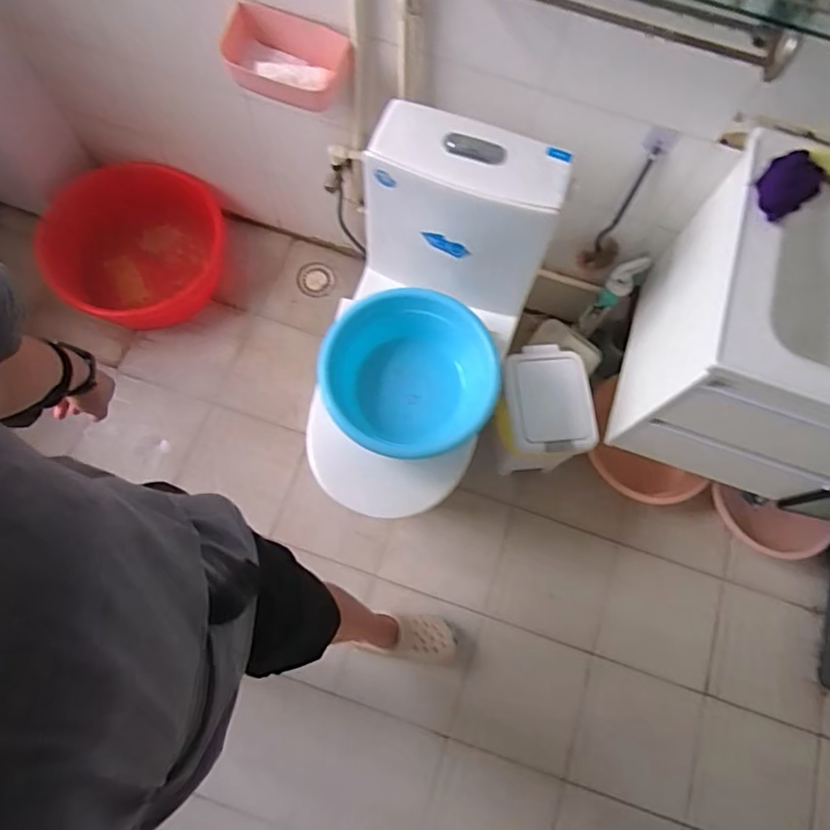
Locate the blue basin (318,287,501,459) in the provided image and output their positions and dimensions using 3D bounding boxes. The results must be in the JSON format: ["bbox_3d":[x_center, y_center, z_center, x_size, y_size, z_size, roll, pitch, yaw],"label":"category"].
[{"bbox_3d":[-0.020,-0.077,1.197,0.331,0.177,0.315,1,72,-2],"label":"blue basin"}]

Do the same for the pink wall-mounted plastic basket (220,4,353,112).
[{"bbox_3d":[-0.262,-0.687,1.125,0.254,0.097,0.134,16,72,3],"label":"pink wall-mounted plastic basket"}]

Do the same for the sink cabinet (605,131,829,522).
[{"bbox_3d":[0.797,-0.140,1.097,0.591,0.555,0.479,21,73,4],"label":"sink cabinet"}]

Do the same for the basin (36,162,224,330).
[{"bbox_3d":[-0.823,-0.456,1.675,0.488,0.248,0.469,1,72,-2],"label":"basin"}]

